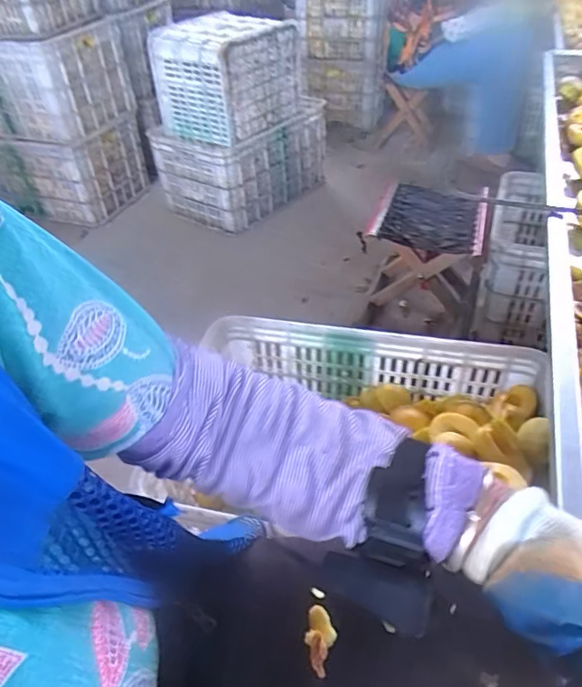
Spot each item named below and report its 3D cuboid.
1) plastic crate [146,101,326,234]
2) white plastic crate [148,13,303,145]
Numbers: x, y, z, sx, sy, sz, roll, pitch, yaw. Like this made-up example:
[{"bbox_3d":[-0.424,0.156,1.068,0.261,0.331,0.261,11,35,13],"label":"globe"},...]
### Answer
[{"bbox_3d":[-0.155,-0.612,1.701,0.360,0.284,0.498,22,48,26],"label":"plastic crate"},{"bbox_3d":[-0.186,-0.798,1.499,0.314,0.264,0.349,24,49,28],"label":"white plastic crate"}]

